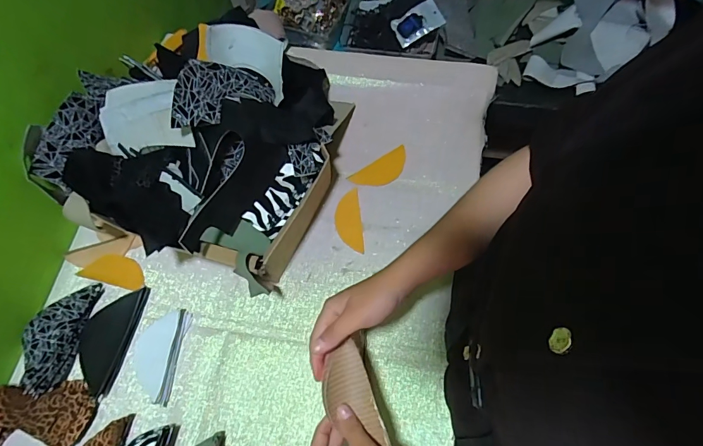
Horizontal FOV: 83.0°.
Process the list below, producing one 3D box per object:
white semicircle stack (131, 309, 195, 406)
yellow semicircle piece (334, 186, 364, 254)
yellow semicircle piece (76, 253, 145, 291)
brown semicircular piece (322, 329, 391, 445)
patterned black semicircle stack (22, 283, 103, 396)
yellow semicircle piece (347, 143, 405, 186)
[{"bbox_3d":[-0.266,0.176,0.536,0.067,0.025,0.118,4,67,4],"label":"white semicircle stack"},{"bbox_3d":[-0.005,-0.003,0.613,0.039,0.004,0.099,-7,71,0],"label":"yellow semicircle piece"},{"bbox_3d":[-0.351,0.069,0.589,0.097,0.006,0.043,13,74,4],"label":"yellow semicircle piece"},{"bbox_3d":[-0.001,0.170,0.401,0.053,0.009,0.102,-12,67,-3],"label":"brown semicircular piece"},{"bbox_3d":[-0.407,0.151,0.542,0.073,0.021,0.143,5,67,5],"label":"patterned black semicircle stack"},{"bbox_3d":[0.049,-0.085,0.644,0.106,0.004,0.044,-29,80,-13],"label":"yellow semicircle piece"}]

